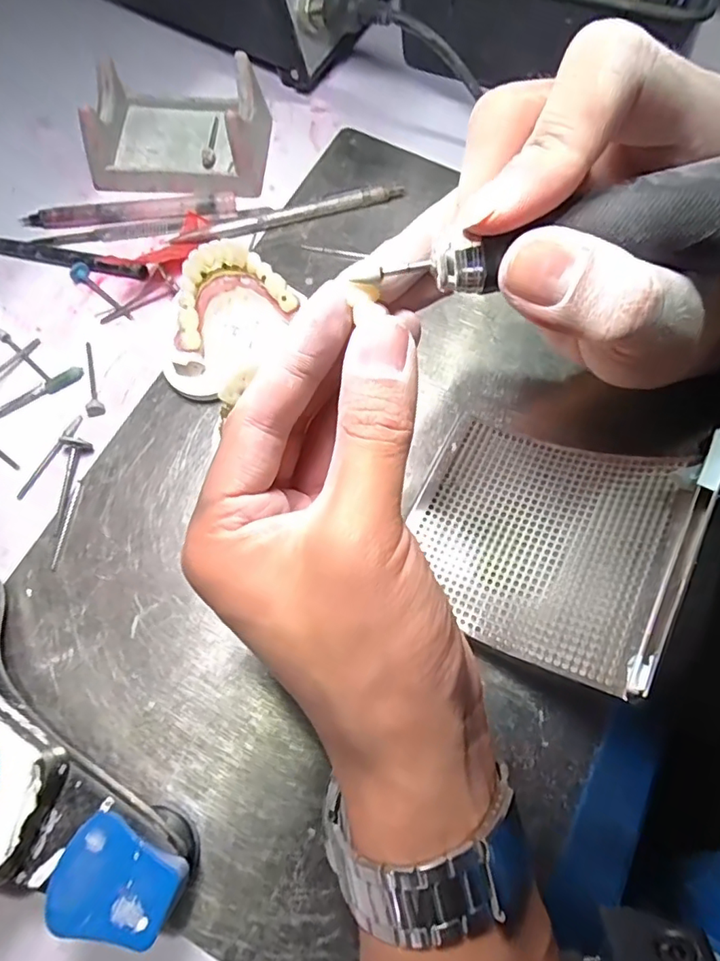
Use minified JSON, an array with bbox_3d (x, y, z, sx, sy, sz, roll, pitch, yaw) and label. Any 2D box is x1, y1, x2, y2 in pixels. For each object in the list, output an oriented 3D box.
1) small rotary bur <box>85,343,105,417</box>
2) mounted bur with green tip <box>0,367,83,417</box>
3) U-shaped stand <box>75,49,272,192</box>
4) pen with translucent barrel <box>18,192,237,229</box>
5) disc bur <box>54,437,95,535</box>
[{"bbox_3d":[-0.140,-0.054,0.279,0.008,0.006,0.044,-15,73,-6],"label":"small rotary bur"},{"bbox_3d":[-0.171,-0.043,0.276,0.058,0.005,0.008,-29,75,-10],"label":"mounted bur with green tip"},{"bbox_3d":[-0.104,-0.206,0.312,0.097,0.037,0.069,7,72,1],"label":"U-shaped stand"},{"bbox_3d":[-0.133,-0.156,0.310,0.119,0.005,0.013,-5,72,-3],"label":"pen with translucent barrel"},{"bbox_3d":[-0.141,0.002,0.258,0.010,0.010,0.046,4,72,0],"label":"disc bur"}]

